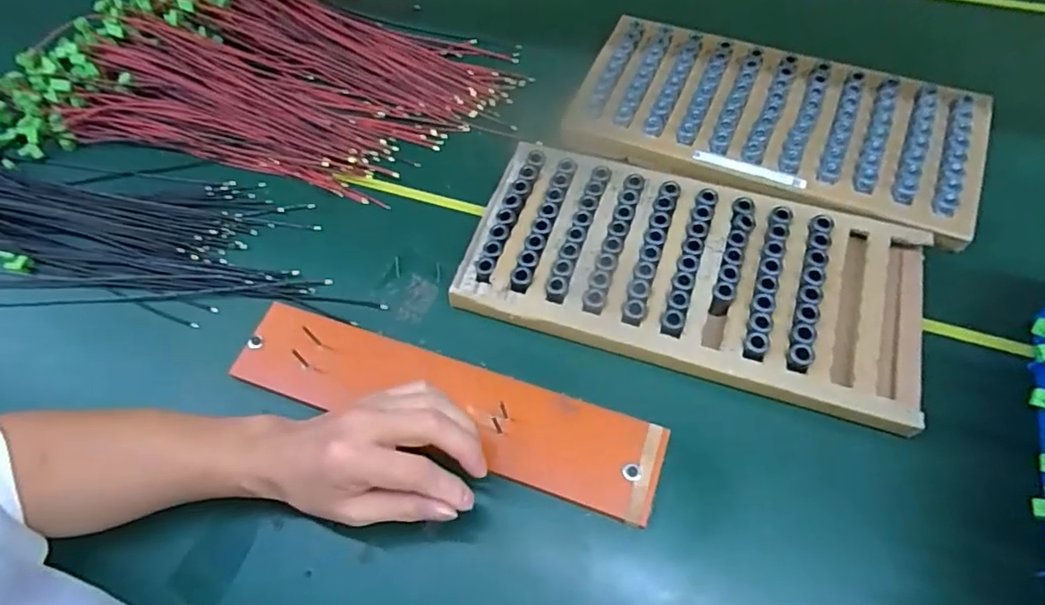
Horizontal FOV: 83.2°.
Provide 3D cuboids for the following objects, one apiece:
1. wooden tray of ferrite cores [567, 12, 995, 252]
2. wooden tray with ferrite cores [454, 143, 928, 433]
[{"bbox_3d":[0.232,-0.171,0.560,0.359,0.039,0.182,19,65,14],"label":"wooden tray of ferrite cores"},{"bbox_3d":[0.134,-0.027,0.487,0.359,0.032,0.168,17,64,13],"label":"wooden tray with ferrite cores"}]

